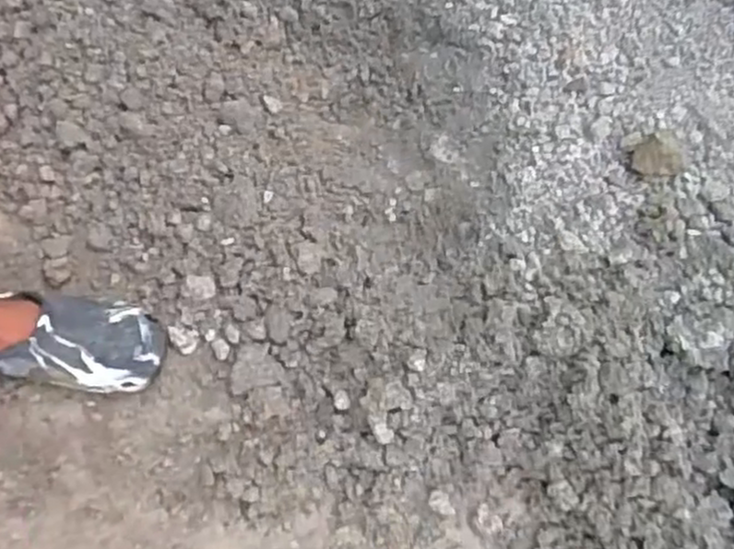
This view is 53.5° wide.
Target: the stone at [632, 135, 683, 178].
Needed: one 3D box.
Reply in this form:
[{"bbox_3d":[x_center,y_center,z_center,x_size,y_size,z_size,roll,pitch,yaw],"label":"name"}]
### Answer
[{"bbox_3d":[0.326,-0.135,0.814,0.050,0.040,0.049,5,77,0],"label":"stone"}]

